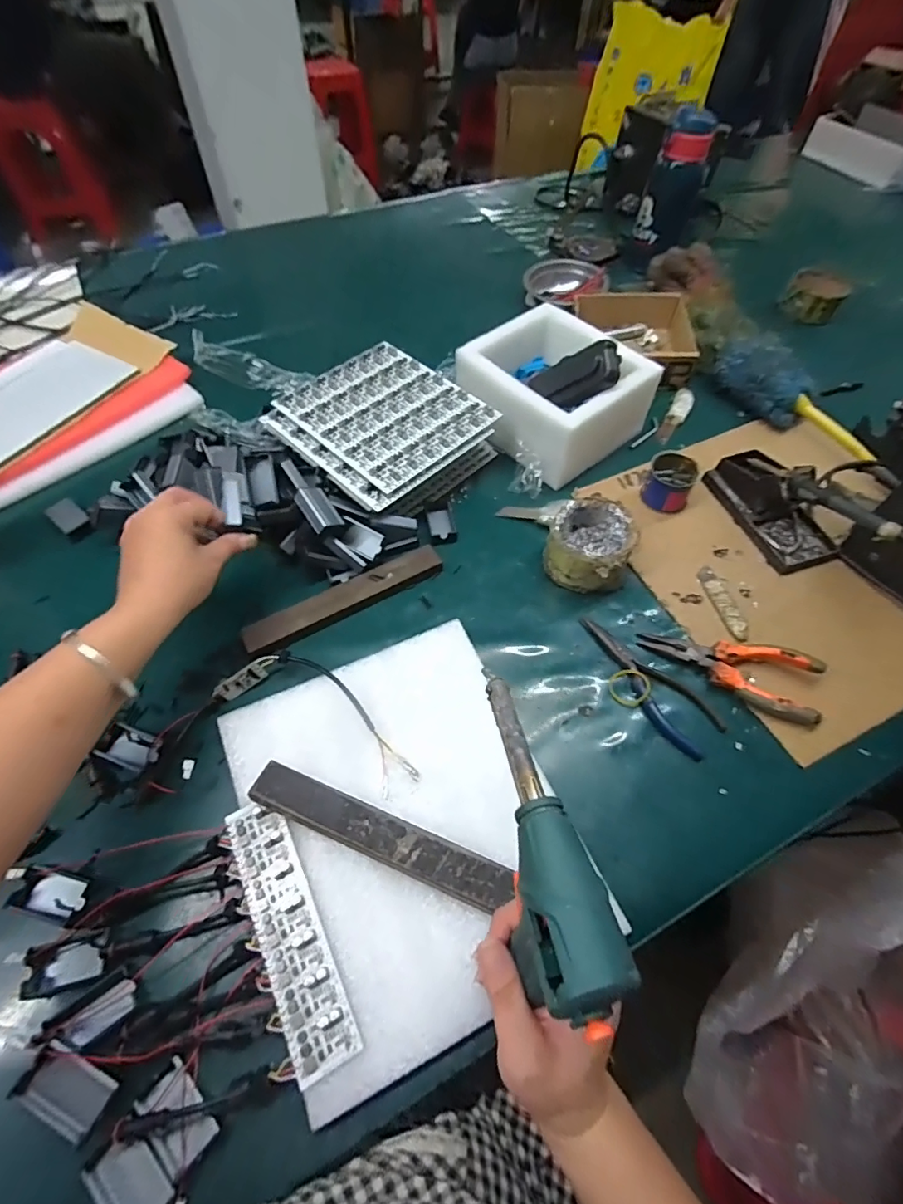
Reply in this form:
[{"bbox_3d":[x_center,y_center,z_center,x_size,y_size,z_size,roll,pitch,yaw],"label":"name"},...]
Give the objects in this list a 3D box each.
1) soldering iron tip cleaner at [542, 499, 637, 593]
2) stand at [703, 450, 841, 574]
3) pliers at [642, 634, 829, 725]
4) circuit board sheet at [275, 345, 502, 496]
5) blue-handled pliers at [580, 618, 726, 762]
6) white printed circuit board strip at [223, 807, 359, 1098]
[{"bbox_3d":[0.142,-0.057,0.521,0.082,0.057,0.083,1,57,-1],"label":"soldering iron tip cleaner"},{"bbox_3d":[0.355,-0.109,0.546,0.080,0.050,0.150,-15,58,-11],"label":"stand"},{"bbox_3d":[0.253,0.054,0.457,0.148,0.027,0.056,24,59,13],"label":"pliers"},{"bbox_3d":[-0.076,-0.222,0.579,0.203,0.006,0.169,40,66,22],"label":"circuit board sheet"},{"bbox_3d":[0.179,0.072,0.466,0.051,0.015,0.153,-28,62,-19],"label":"blue-handled pliers"},{"bbox_3d":[-0.114,0.223,0.348,0.042,0.011,0.171,-24,61,-16],"label":"white printed circuit board strip"}]

